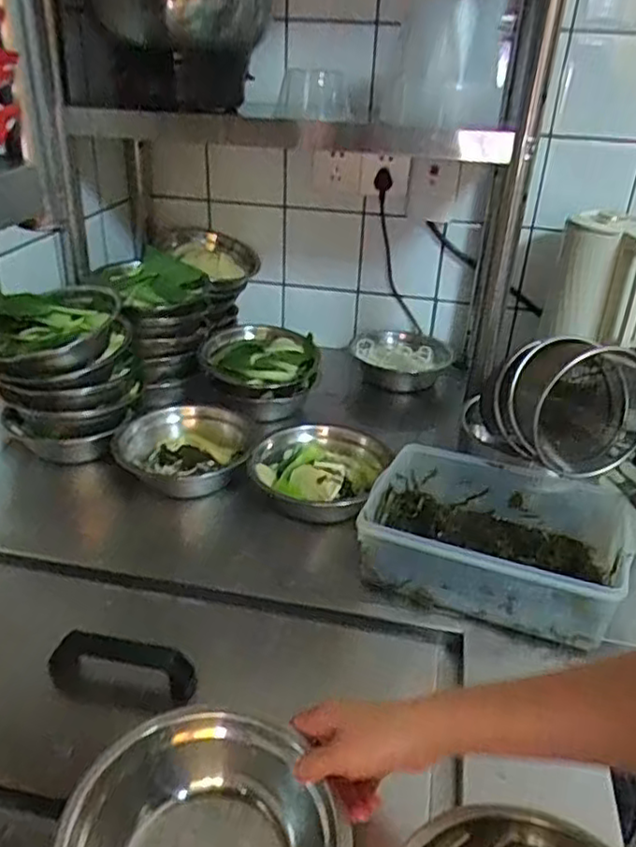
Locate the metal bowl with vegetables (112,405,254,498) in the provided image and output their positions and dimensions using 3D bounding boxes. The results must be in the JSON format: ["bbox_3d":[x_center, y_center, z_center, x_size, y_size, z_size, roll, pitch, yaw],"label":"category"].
[{"bbox_3d":[-0.185,0.037,0.905,0.181,0.053,0.141,1,30,-2],"label":"metal bowl with vegetables"}]

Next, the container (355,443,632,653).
[{"bbox_3d":[0.203,0.128,0.761,0.276,0.092,0.202,12,32,16],"label":"container"}]

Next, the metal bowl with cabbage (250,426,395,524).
[{"bbox_3d":[0.000,0.064,0.879,0.160,0.059,0.158,2,30,-1],"label":"metal bowl with cabbage"}]

